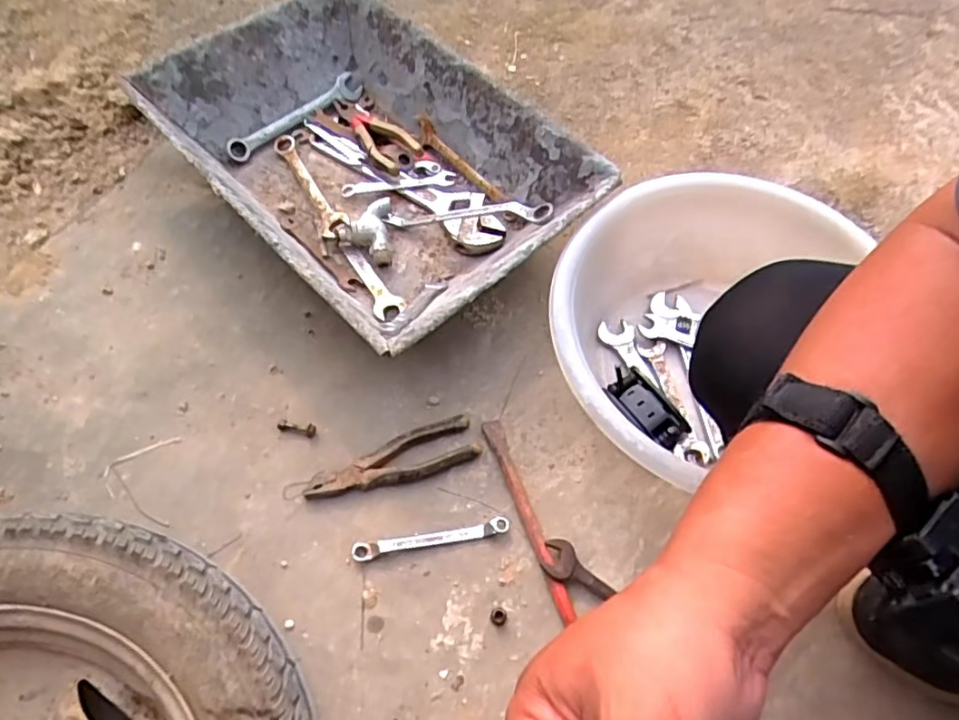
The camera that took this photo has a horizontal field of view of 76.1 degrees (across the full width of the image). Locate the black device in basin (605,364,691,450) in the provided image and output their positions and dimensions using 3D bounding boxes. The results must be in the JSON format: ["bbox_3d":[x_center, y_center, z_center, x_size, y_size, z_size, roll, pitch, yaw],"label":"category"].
[{"bbox_3d":[0.165,0.047,0.614,0.039,0.024,0.090,-31,68,-18],"label":"black device in basin"}]

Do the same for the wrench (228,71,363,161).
[{"bbox_3d":[-0.230,-0.312,0.778,0.037,0.017,0.198,40,66,16],"label":"wrench"}]

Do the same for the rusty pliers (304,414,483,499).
[{"bbox_3d":[-0.080,0.100,0.584,0.164,0.016,0.047,-22,65,-15],"label":"rusty pliers"}]

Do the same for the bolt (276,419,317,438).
[{"bbox_3d":[-0.181,0.067,0.605,0.039,0.008,0.013,10,62,1],"label":"bolt"}]

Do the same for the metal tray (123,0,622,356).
[{"bbox_3d":[-0.131,-0.222,0.694,0.304,0.122,0.462,-38,70,-21],"label":"metal tray"}]

